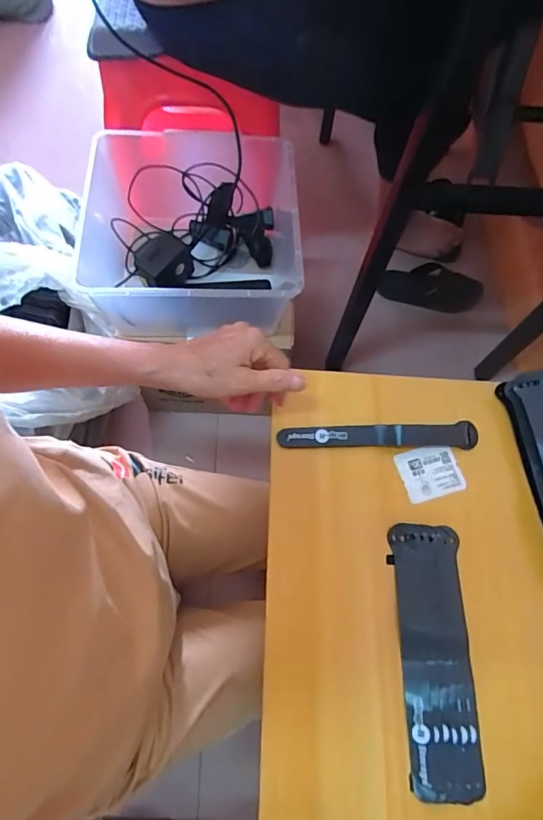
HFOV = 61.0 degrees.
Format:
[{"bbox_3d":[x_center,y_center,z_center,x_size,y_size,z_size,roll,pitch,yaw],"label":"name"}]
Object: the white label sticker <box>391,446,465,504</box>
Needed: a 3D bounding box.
[{"bbox_3d":[0.153,0.061,0.446,0.059,0.004,0.049,-14,72,-9],"label":"white label sticker"}]

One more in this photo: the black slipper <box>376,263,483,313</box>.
[{"bbox_3d":[0.395,-0.305,1.144,0.256,0.052,0.084,9,67,1],"label":"black slipper"}]

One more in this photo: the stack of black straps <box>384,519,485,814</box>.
[{"bbox_3d":[0.135,0.201,0.384,0.060,0.009,0.201,3,67,-2],"label":"stack of black straps"}]

